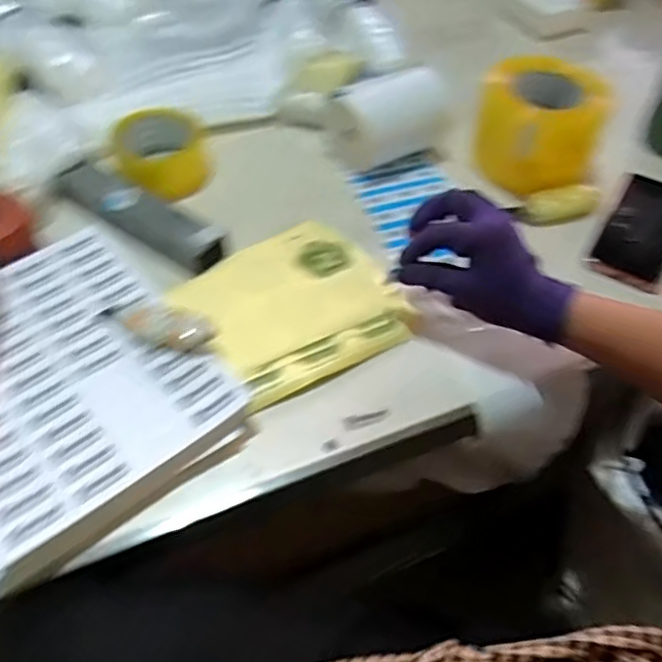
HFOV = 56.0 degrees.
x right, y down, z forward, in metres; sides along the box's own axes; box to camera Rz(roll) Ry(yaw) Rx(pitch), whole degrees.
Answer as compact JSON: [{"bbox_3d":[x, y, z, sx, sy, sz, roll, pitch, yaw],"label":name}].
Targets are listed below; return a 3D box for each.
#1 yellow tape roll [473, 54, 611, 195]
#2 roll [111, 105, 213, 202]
[{"bbox_3d":[0.230,-0.231,0.699,0.136,0.097,0.110,12,53,7],"label":"yellow tape roll"},{"bbox_3d":[-0.184,-0.195,0.681,0.097,0.051,0.096,1,52,-1],"label":"roll"}]

